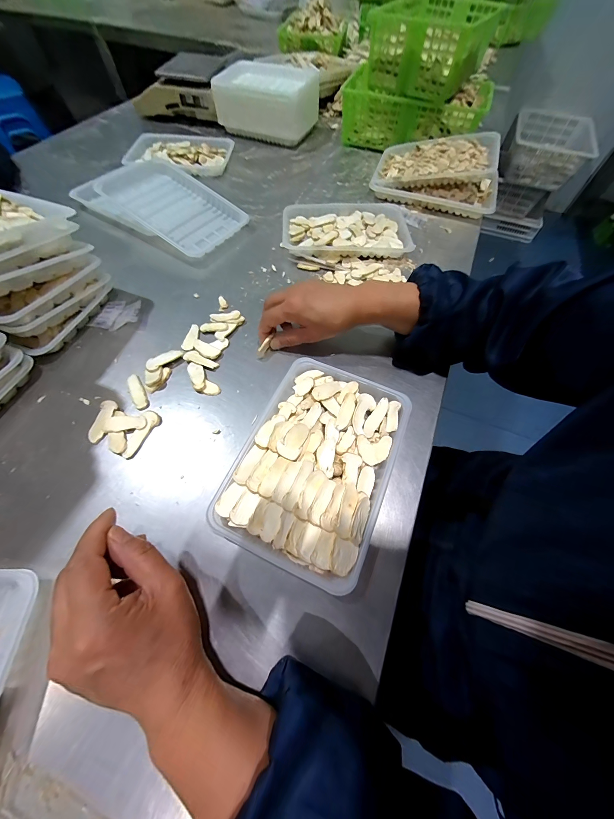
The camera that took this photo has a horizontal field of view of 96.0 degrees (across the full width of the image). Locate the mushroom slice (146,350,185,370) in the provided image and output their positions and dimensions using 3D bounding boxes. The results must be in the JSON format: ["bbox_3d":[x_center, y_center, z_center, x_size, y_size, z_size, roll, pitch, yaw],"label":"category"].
[{"bbox_3d":[-0.199,-0.070,0.390,0.051,0.010,0.018,-34,68,-18],"label":"mushroom slice"}]

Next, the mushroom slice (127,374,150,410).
[{"bbox_3d":[-0.225,-0.024,0.367,0.018,0.004,0.059,-29,67,-16],"label":"mushroom slice"}]

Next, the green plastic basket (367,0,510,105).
[{"bbox_3d":[0.295,-0.850,0.639,0.214,0.097,0.368,24,64,11],"label":"green plastic basket"}]

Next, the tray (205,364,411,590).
[{"bbox_3d":[0.013,0.054,0.318,0.163,0.034,0.229,21,63,9],"label":"tray"}]

